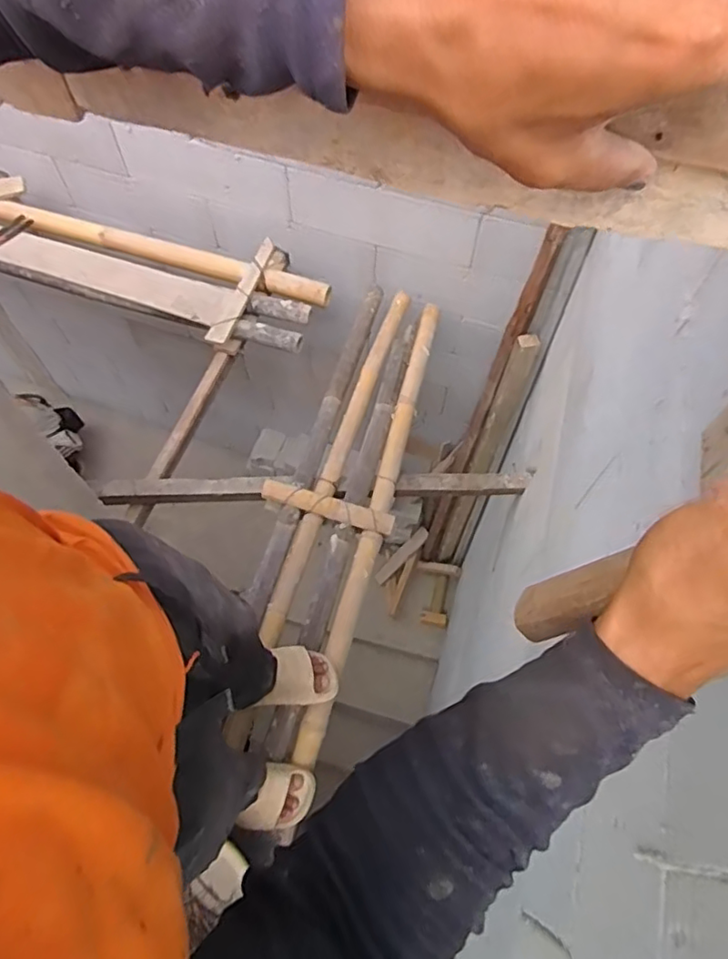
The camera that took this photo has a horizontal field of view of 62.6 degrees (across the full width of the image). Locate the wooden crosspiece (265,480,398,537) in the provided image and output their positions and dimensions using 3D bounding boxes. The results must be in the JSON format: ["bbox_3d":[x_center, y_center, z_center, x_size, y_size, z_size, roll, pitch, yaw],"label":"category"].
[{"bbox_3d":[-0.100,0.074,1.630,0.364,0.028,0.060,15,63,7],"label":"wooden crosspiece"}]

